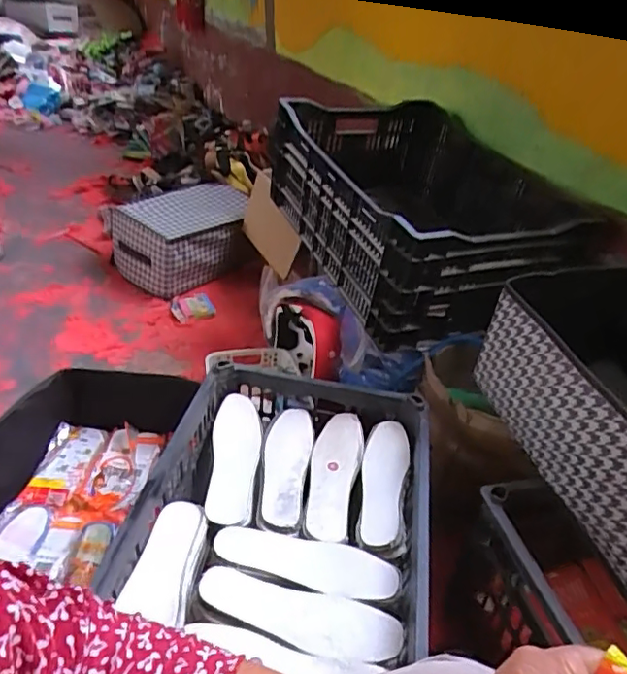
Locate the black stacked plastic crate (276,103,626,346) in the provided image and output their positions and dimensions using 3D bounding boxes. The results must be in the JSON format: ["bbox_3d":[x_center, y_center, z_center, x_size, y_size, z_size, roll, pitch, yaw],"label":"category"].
[{"bbox_3d":[0.214,-0.259,1.156,0.440,0.278,0.598,-8,34,-18],"label":"black stacked plastic crate"}]

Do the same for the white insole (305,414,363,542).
[{"bbox_3d":[0.028,0.192,0.818,0.067,0.024,0.222,8,32,6],"label":"white insole"}]

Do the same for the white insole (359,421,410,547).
[{"bbox_3d":[0.100,0.200,0.807,0.063,0.010,0.211,-7,32,14],"label":"white insole"}]

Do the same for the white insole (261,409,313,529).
[{"bbox_3d":[-0.041,0.180,0.827,0.065,0.011,0.215,6,32,3],"label":"white insole"}]

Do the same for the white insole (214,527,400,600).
[{"bbox_3d":[-0.009,0.273,0.695,0.220,0.010,0.076,8,32,5],"label":"white insole"}]

